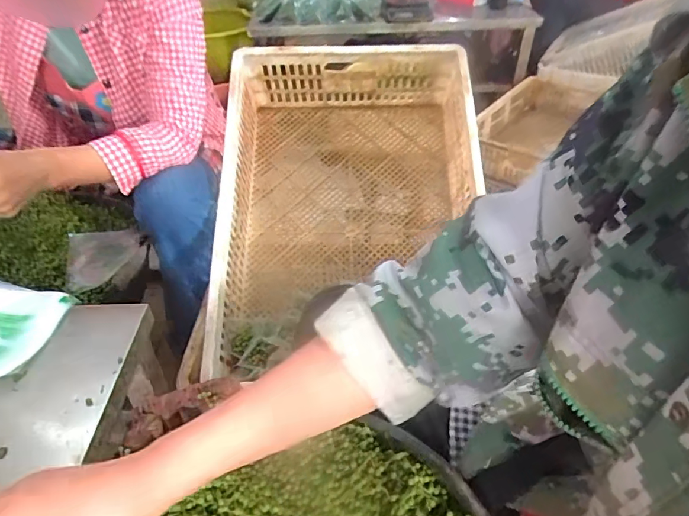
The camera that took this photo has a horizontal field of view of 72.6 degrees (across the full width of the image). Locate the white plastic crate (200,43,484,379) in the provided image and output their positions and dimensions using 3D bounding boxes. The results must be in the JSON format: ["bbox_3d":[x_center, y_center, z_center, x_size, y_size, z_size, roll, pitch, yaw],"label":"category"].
[{"bbox_3d":[0.004,-0.097,0.863,0.442,0.187,0.611,1,69,-1],"label":"white plastic crate"}]

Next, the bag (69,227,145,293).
[{"bbox_3d":[-0.379,-0.001,0.747,0.121,0.029,0.117,-22,43,-24],"label":"bag"}]

